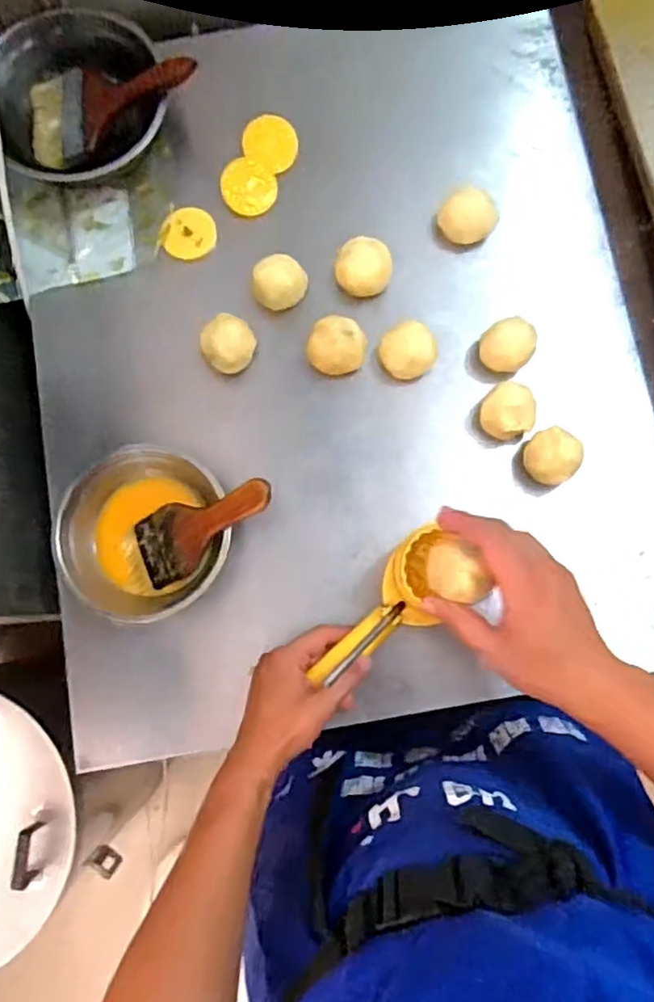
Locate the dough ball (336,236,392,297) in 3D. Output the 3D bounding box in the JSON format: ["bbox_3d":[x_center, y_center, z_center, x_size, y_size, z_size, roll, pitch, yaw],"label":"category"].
[{"bbox_3d":[0.038,-0.243,0.666,0.060,0.041,0.055,7,81,3],"label":"dough ball"}]

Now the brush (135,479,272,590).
[{"bbox_3d":[-0.117,0.023,0.600,0.151,0.013,0.070,-28,80,21],"label":"brush"}]

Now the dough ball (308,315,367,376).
[{"bbox_3d":[0.012,-0.158,0.649,0.052,0.041,0.059,17,82,5],"label":"dough ball"}]

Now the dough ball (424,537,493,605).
[{"bbox_3d":[0.098,0.052,0.475,0.043,0.031,0.044,3,81,3],"label":"dough ball"}]

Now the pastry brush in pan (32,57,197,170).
[{"bbox_3d":[-0.224,-0.430,0.673,0.190,0.024,0.096,-9,80,18],"label":"pastry brush in pan"}]

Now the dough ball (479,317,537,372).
[{"bbox_3d":[0.182,-0.156,0.642,0.048,0.041,0.051,0,81,2],"label":"dough ball"}]

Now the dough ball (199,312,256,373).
[{"bbox_3d":[-0.101,-0.161,0.660,0.051,0.049,0.051,0,81,2],"label":"dough ball"}]

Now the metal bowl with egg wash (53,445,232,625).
[{"bbox_3d":[-0.179,0.034,0.628,0.160,0.050,0.163,0,81,2],"label":"metal bowl with egg wash"}]

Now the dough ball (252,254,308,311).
[{"bbox_3d":[-0.049,-0.228,0.667,0.059,0.048,0.053,-17,81,0],"label":"dough ball"}]

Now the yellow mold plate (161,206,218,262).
[{"bbox_3d":[-0.150,-0.292,0.695,0.051,0.017,0.059,23,83,6],"label":"yellow mold plate"}]

